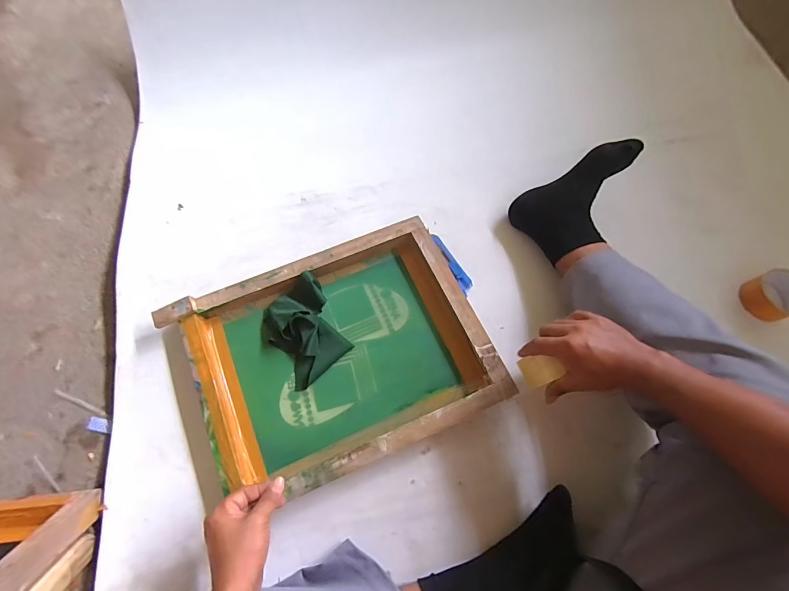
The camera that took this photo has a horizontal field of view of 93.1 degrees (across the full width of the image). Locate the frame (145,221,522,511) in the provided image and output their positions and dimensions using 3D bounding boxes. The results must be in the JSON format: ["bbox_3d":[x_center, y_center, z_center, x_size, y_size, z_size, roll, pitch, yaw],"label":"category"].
[{"bbox_3d":[-0.091,0.089,0.630,0.453,0.062,0.357,-22,73,-7],"label":"frame"}]

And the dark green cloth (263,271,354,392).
[{"bbox_3d":[-0.153,0.058,0.636,0.119,0.039,0.159,-33,73,-12],"label":"dark green cloth"}]

